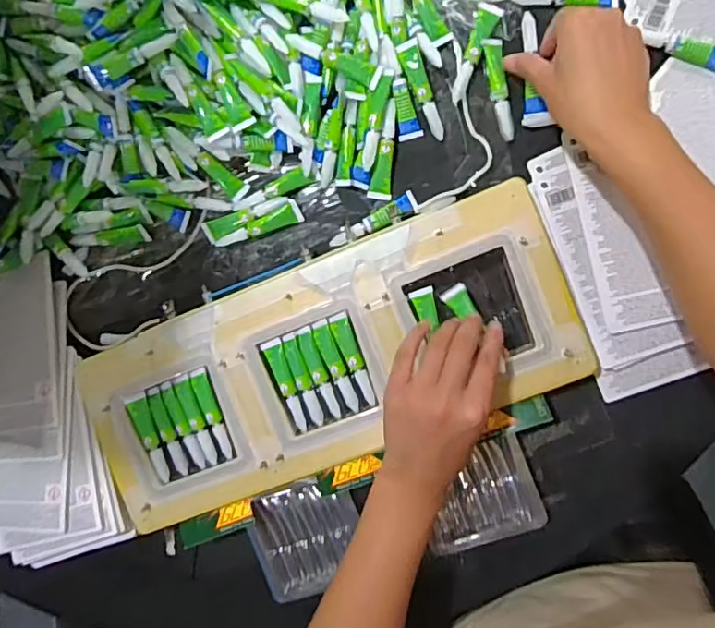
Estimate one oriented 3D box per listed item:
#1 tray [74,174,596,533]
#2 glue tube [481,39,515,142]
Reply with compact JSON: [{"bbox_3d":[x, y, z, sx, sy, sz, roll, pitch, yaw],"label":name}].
[{"bbox_3d":[-0.033,0.045,0.498,0.422,0.017,0.173,-24,92,9],"label":"tray"},{"bbox_3d":[0.118,-0.187,0.486,0.015,0.008,0.083,-9,92,10],"label":"glue tube"}]

